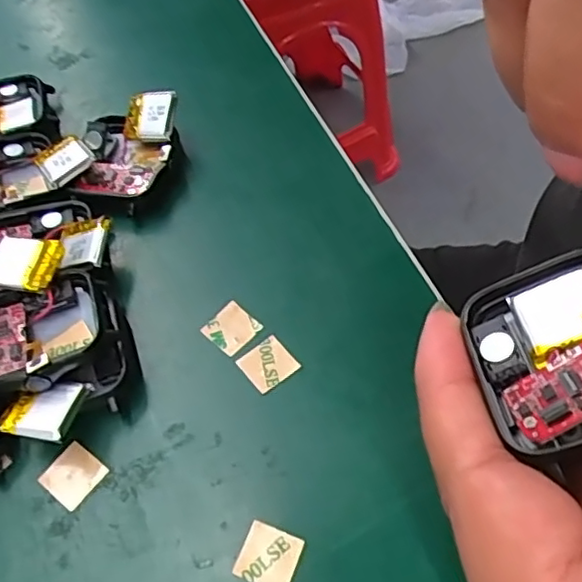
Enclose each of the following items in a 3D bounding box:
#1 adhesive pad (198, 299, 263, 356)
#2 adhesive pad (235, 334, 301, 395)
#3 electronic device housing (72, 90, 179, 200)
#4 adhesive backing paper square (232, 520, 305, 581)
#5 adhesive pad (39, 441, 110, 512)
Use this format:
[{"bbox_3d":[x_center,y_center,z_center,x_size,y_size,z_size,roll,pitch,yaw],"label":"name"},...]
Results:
[{"bbox_3d":[-0.020,0.012,0.208,0.015,0.004,0.015,39,70,23],"label":"adhesive pad"},{"bbox_3d":[-0.008,0.022,0.199,0.015,0.004,0.015,-34,60,-18],"label":"adhesive pad"},{"bbox_3d":[-0.063,-0.056,0.244,0.037,0.024,0.044,-1,56,3],"label":"electronic device housing"},{"bbox_3d":[-0.006,0.071,0.167,0.015,0.004,0.015,17,59,15],"label":"adhesive backing paper square"},{"bbox_3d":[-0.064,0.054,0.183,0.015,0.004,0.015,30,63,22],"label":"adhesive pad"}]

